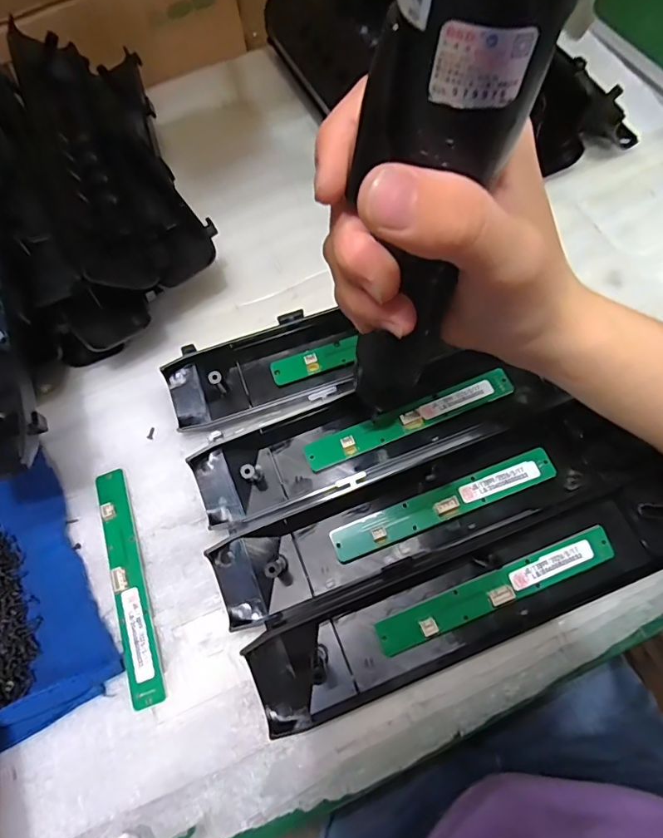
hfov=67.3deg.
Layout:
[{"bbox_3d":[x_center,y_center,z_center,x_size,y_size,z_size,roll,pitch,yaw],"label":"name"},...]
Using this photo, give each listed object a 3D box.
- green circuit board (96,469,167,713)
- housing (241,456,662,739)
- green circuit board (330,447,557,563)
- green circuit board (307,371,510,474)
[{"bbox_3d":[-0.120,0.095,0.295,0.019,0.004,0.136,-19,69,-5],"label":"green circuit board"},{"bbox_3d":[0.091,0.094,0.275,0.273,0.021,0.051,-22,69,-6],"label":"housing"},{"bbox_3d":[0.067,0.050,0.295,0.137,0.007,0.019,-21,69,-5],"label":"green circuit board"},{"bbox_3d":[0.050,0.000,0.317,0.137,0.011,0.018,-21,69,-5],"label":"green circuit board"}]

